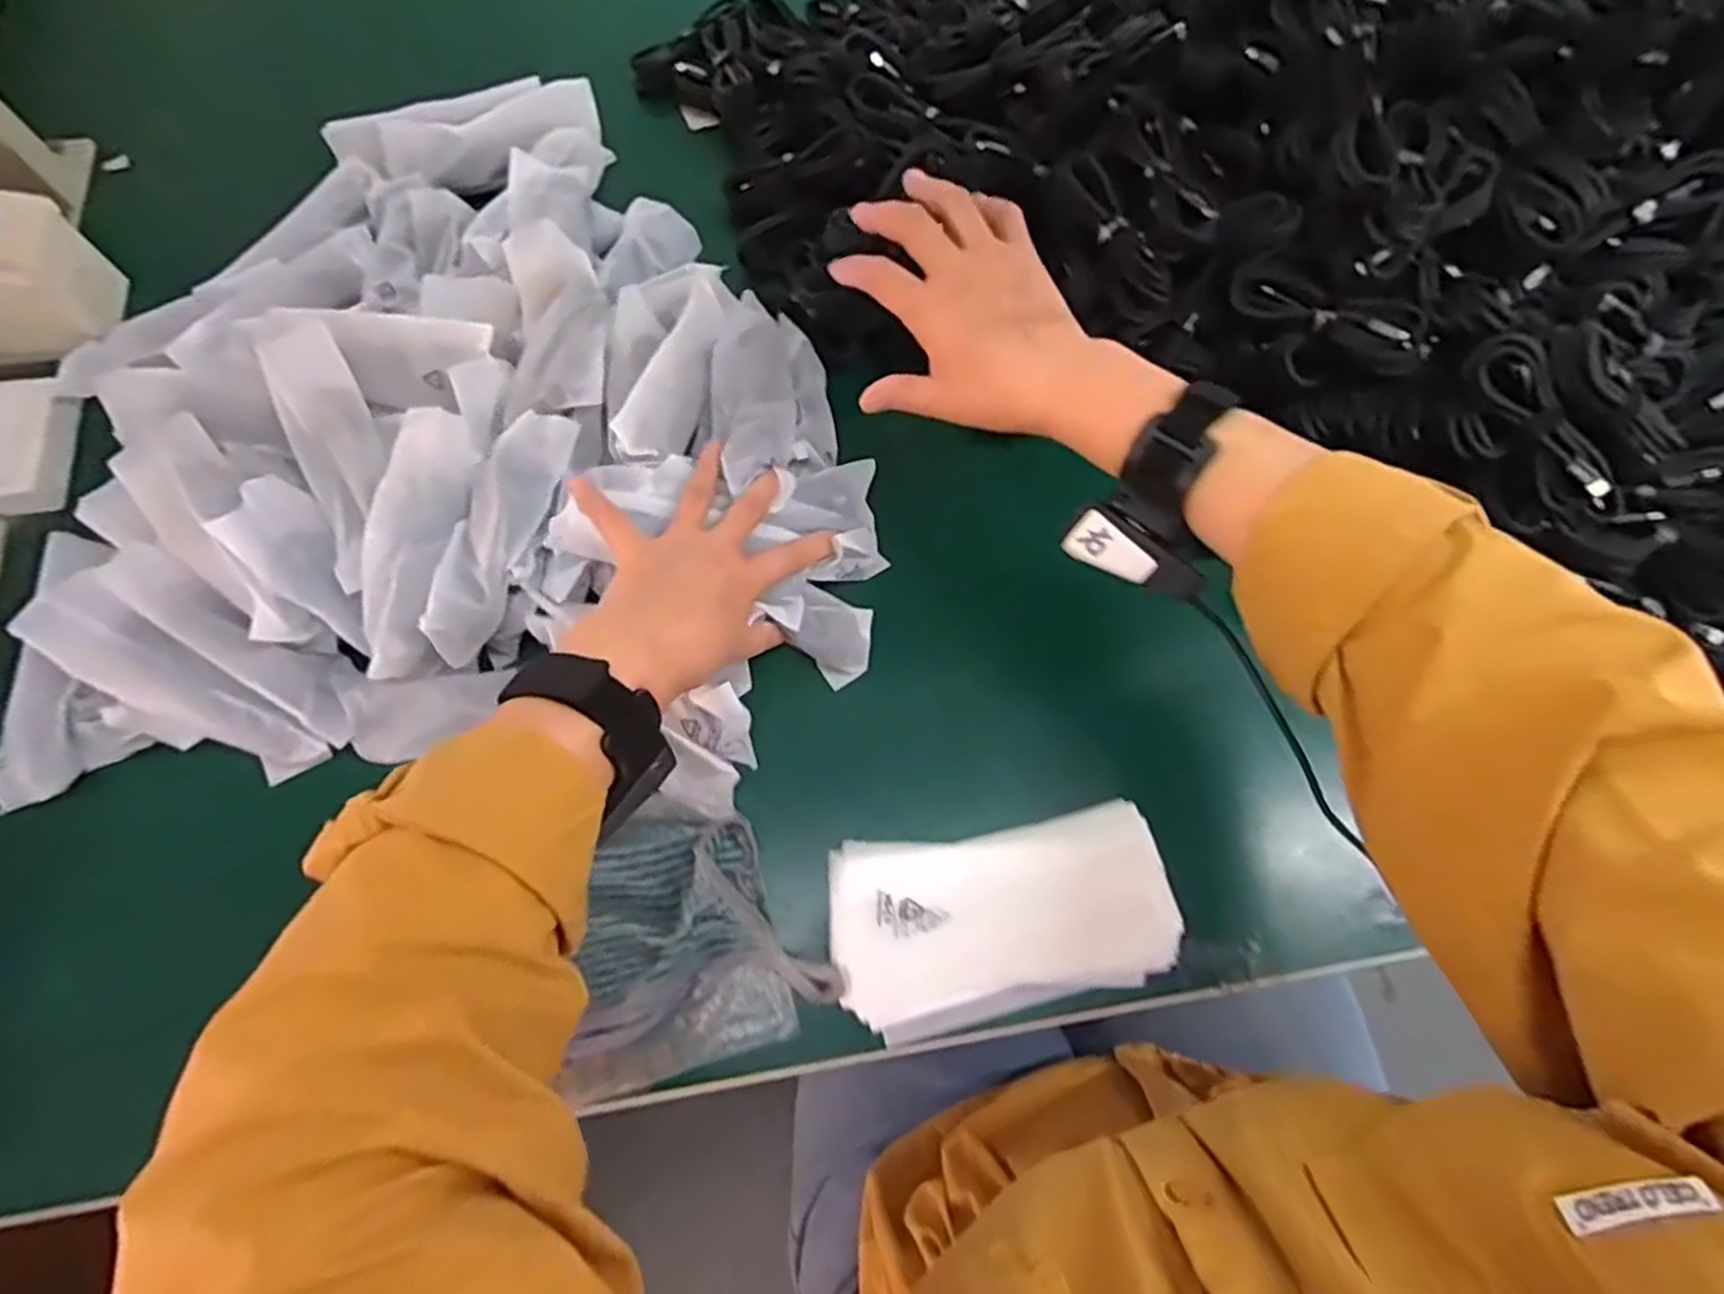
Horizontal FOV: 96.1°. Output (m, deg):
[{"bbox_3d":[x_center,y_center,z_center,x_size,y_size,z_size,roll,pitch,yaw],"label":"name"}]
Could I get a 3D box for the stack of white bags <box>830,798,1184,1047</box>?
[{"bbox_3d":[0.078,0.147,0.423,0.182,0.015,0.098,-7,71,-4],"label":"stack of white bags"}]

